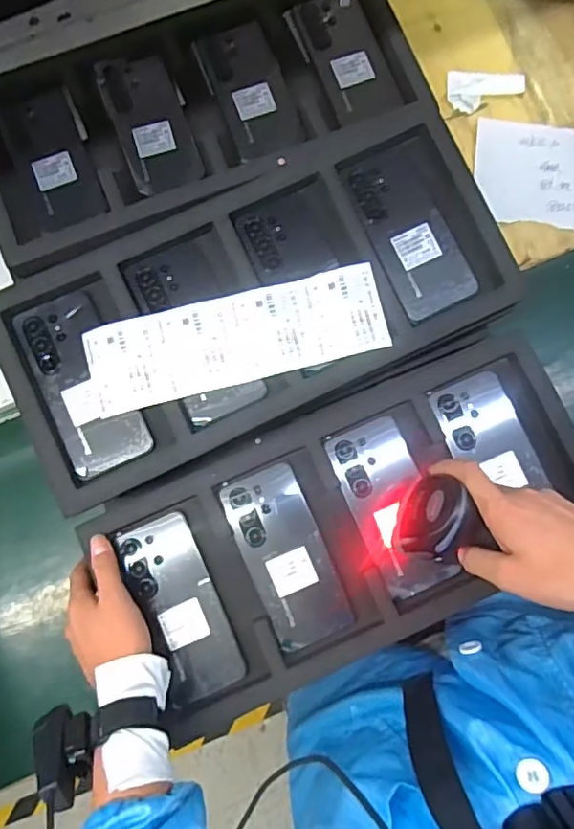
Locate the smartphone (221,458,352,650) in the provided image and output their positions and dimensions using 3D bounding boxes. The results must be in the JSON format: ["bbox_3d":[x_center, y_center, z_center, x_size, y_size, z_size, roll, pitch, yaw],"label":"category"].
[{"bbox_3d":[0.000,0.136,0.540,0.075,0.006,0.166,-23,81,-4],"label":"smartphone"}]

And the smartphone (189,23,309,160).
[{"bbox_3d":[-0.040,-0.353,0.611,0.079,0.008,0.159,-21,81,-4],"label":"smartphone"}]

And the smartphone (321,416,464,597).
[{"bbox_3d":[0.103,0.090,0.549,0.075,0.010,0.164,-22,81,-4],"label":"smartphone"}]

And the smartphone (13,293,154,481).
[{"bbox_3d":[-0.190,-0.028,0.524,0.076,0.006,0.166,-24,87,-6],"label":"smartphone"}]

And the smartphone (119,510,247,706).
[{"bbox_3d":[-0.101,0.184,0.540,0.075,0.015,0.170,-23,84,0],"label":"smartphone"}]

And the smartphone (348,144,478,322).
[{"bbox_3d":[0.121,-0.178,0.547,0.074,0.006,0.162,-24,88,-2],"label":"smartphone"}]

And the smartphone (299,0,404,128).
[{"bbox_3d":[0.068,-0.396,0.618,0.071,0.007,0.161,-17,81,-3],"label":"smartphone"}]

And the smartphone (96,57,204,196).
[{"bbox_3d":[-0.148,-0.315,0.603,0.073,0.009,0.158,-21,81,-4],"label":"smartphone"}]

